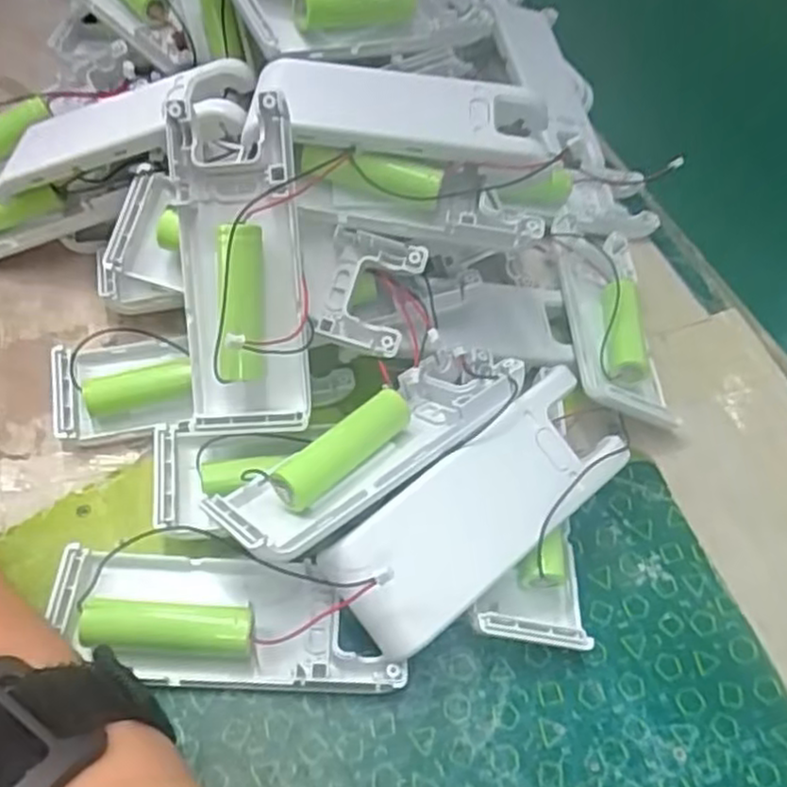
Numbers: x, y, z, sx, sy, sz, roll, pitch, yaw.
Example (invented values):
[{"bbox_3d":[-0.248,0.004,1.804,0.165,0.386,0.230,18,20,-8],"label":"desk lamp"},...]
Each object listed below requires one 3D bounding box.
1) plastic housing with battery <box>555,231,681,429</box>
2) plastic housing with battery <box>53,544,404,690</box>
[{"bbox_3d":[0.087,-0.033,0.300,0.039,0.022,0.099,10,49,-14],"label":"plastic housing with battery"},{"bbox_3d":[-0.050,0.067,0.222,0.101,0.017,0.038,3,54,-3],"label":"plastic housing with battery"}]

